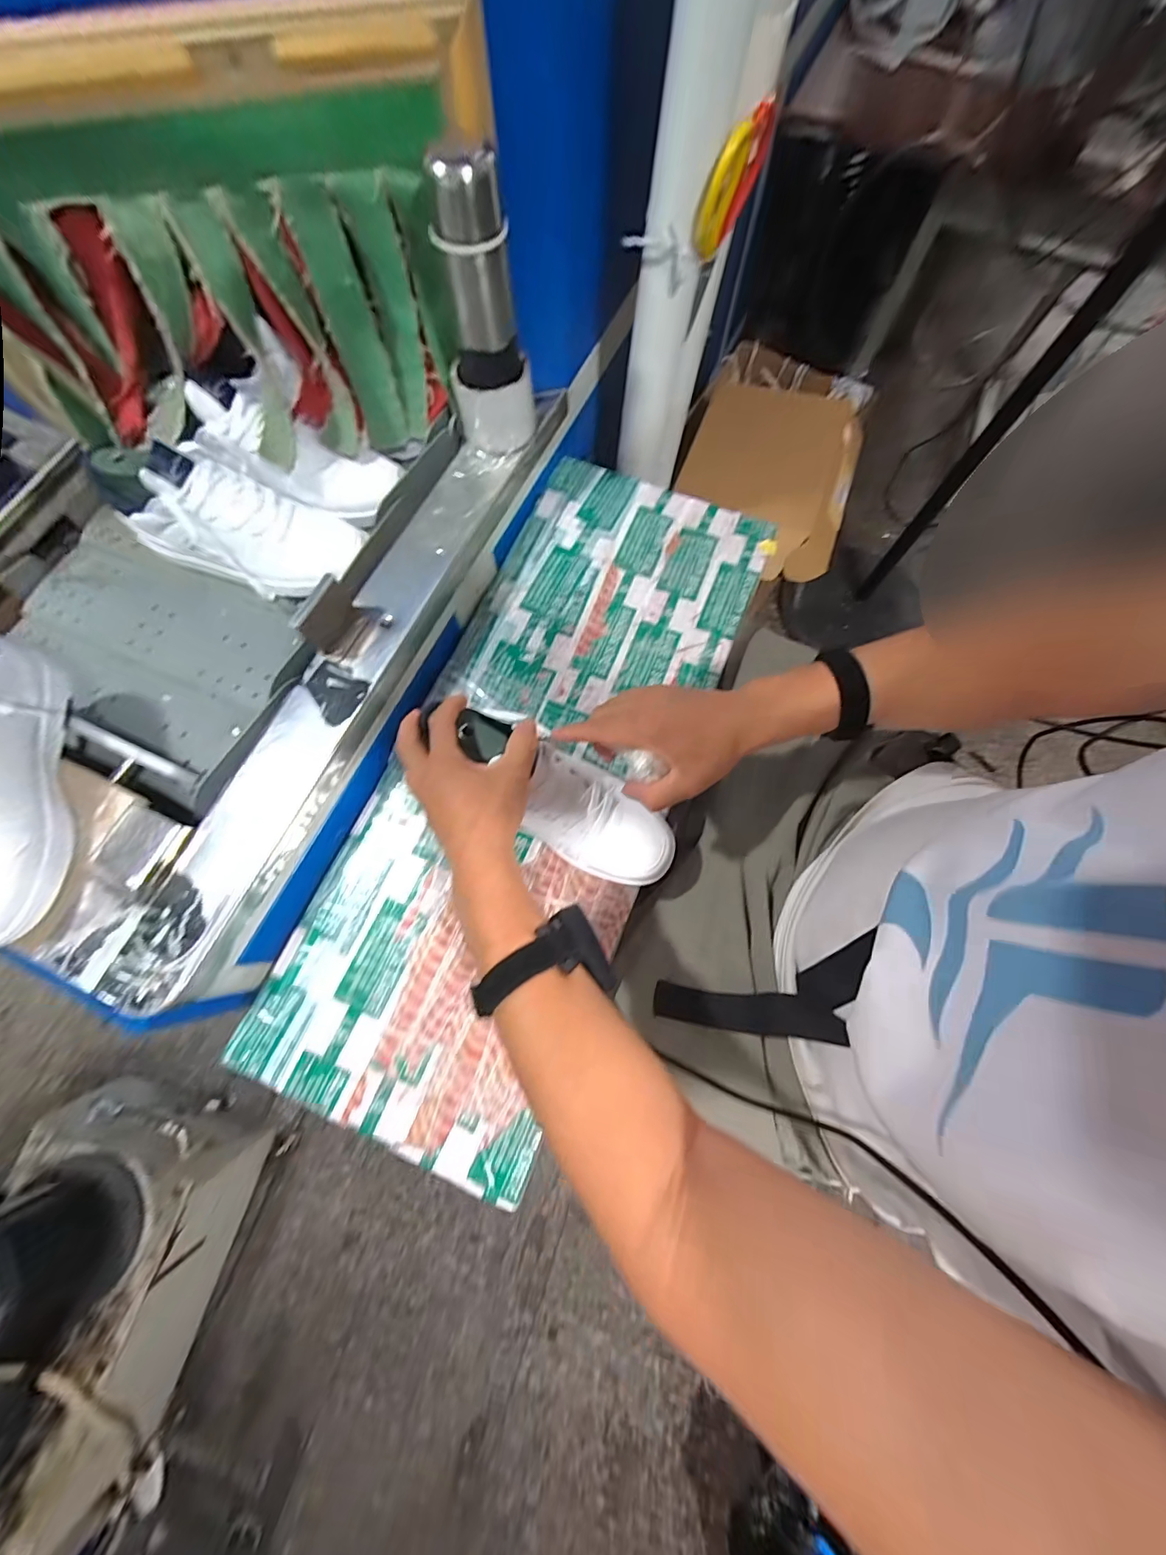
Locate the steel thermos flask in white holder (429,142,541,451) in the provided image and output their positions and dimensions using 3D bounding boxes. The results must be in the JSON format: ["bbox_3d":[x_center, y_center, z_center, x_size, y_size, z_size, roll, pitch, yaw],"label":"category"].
[{"bbox_3d":[-0.110,-0.477,0.511,0.079,0.220,0.095,-39,77,-11],"label":"steel thermos flask in white holder"}]

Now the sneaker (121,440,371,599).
[{"bbox_3d":[-0.391,-0.290,0.550,0.248,0.119,0.102,10,73,3],"label":"sneaker"}]

